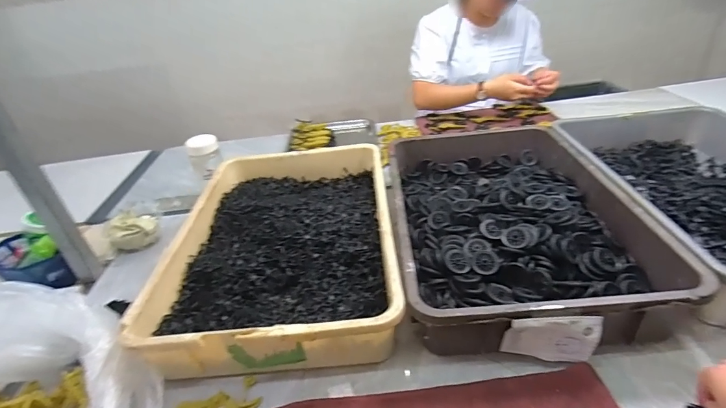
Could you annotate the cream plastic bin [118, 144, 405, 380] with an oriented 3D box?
[{"bbox_3d":[-0.128,0.057,0.681,0.346,0.096,0.501,-6,33,1],"label":"cream plastic bin"}]

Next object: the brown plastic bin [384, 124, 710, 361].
[{"bbox_3d":[0.245,0.017,0.667,0.364,0.093,0.524,-4,33,4],"label":"brown plastic bin"}]

